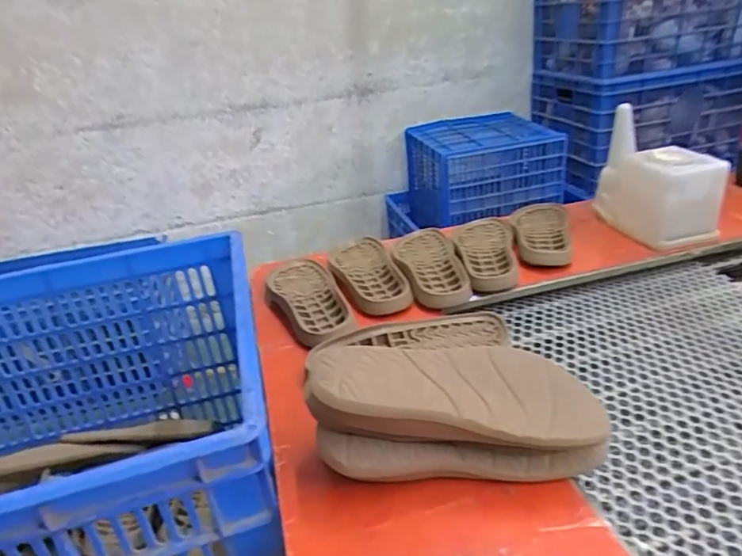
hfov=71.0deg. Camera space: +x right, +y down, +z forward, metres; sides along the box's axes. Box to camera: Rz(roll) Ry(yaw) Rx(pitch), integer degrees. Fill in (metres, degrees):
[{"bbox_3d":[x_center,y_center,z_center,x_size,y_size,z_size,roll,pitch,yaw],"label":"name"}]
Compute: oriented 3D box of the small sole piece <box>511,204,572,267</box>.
[{"bbox_3d":[0.272,-0.079,0.838,0.083,0.020,0.236,2,29,16],"label":"small sole piece"}]

